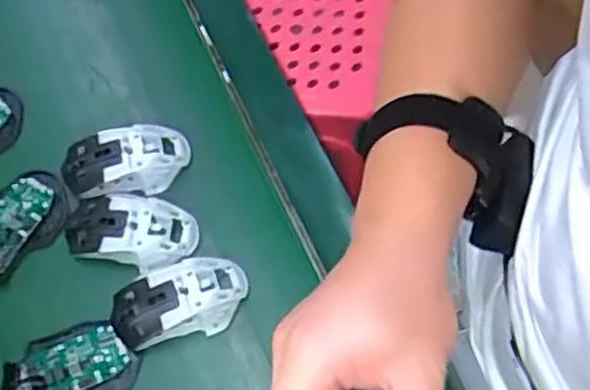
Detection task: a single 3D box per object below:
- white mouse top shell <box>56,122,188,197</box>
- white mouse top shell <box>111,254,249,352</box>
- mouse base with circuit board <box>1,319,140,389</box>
[{"bbox_3d":[-0.159,-0.032,0.682,0.121,0.034,0.069,-11,67,-4],"label":"white mouse top shell"},{"bbox_3d":[-0.100,0.090,0.627,0.117,0.033,0.065,-12,67,-4],"label":"white mouse top shell"},{"bbox_3d":[-0.190,0.146,0.615,0.107,0.017,0.073,-17,69,-4],"label":"mouse base with circuit board"}]

